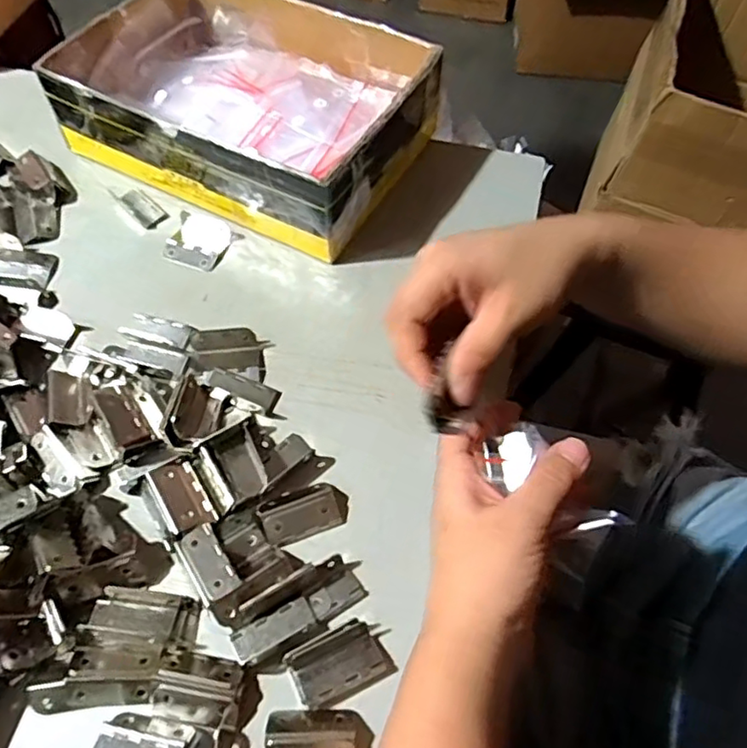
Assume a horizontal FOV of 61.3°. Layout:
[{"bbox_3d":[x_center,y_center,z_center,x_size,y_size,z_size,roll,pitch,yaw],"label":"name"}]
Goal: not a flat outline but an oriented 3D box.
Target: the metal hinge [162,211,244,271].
[{"bbox_3d":[-0.127,-0.099,0.463,0.044,0.008,0.047,22,59,12],"label":"metal hinge"}]

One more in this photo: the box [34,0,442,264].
[{"bbox_3d":[-0.095,-0.211,0.494,0.250,0.078,0.179,25,60,14],"label":"box"}]

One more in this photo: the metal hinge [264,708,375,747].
[{"bbox_3d":[-0.025,0.168,0.289,0.048,0.014,0.026,1,57,-1],"label":"metal hinge"}]

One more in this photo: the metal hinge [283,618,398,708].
[{"bbox_3d":[-0.016,0.140,0.306,0.048,0.013,0.029,-20,60,-14],"label":"metal hinge"}]

